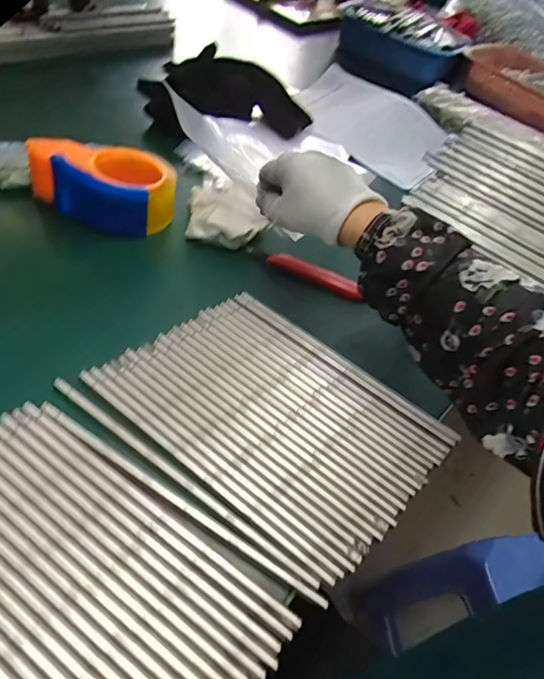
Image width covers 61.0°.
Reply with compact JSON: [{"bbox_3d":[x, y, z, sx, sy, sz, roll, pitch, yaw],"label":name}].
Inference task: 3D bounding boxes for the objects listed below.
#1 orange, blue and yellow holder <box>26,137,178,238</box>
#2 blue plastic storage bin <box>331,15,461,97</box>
[{"bbox_3d":[-0.180,-0.172,0.502,0.140,0.072,0.094,12,49,5],"label":"orange, blue and yellow holder"},{"bbox_3d":[0.255,-0.612,1.000,0.136,0.101,0.264,-24,55,-24],"label":"blue plastic storage bin"}]

